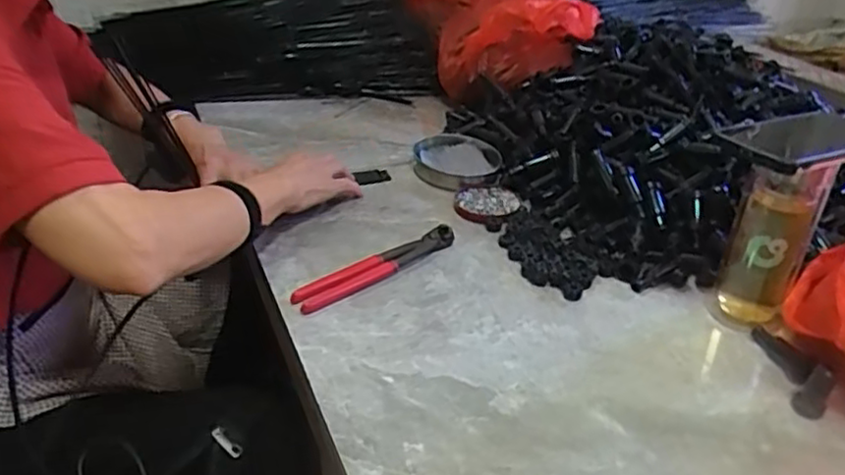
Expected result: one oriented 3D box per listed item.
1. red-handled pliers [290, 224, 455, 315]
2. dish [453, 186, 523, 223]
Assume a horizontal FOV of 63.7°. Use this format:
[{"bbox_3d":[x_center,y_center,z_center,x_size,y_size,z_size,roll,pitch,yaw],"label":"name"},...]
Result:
[{"bbox_3d":[-0.047,0.029,0.707,0.195,0.018,0.034,-25,40,-37],"label":"red-handled pliers"},{"bbox_3d":[0.080,-0.040,0.829,0.080,0.009,0.077,1,31,-1],"label":"dish"}]

